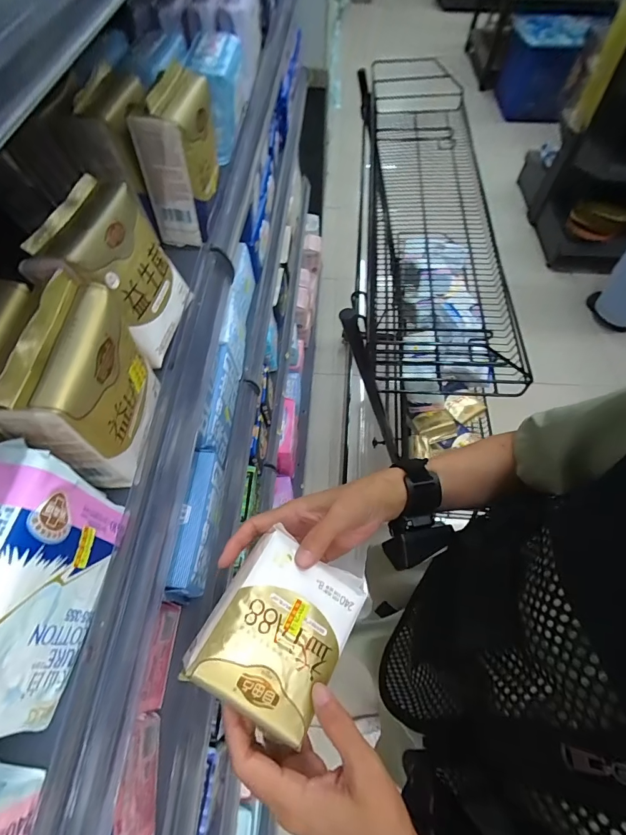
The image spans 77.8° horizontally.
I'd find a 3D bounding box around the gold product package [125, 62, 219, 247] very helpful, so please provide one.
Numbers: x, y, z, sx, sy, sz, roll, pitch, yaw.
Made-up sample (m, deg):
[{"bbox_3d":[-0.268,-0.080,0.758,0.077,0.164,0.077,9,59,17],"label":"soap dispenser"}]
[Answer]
[{"bbox_3d":[-0.124,-0.240,0.365,0.051,0.123,0.071,6,60,3],"label":"gold product package"}]

